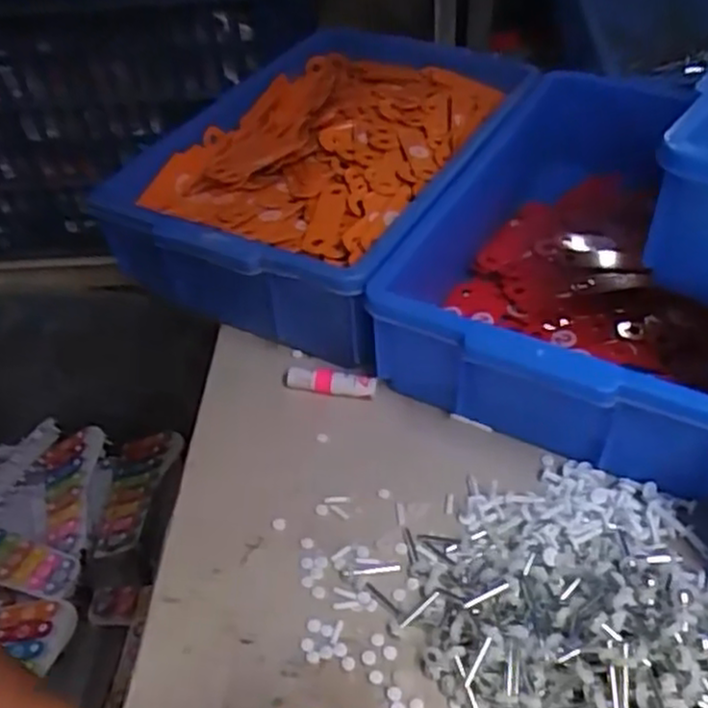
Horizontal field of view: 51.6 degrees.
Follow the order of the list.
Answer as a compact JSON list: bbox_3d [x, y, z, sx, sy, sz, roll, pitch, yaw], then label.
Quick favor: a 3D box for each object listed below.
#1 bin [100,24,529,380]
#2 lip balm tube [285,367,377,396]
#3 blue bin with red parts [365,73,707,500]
[{"bbox_3d":[-0.022,-0.160,0.662,0.255,0.107,0.383,17,49,22],"label":"bin"},{"bbox_3d":[-0.017,0.020,0.537,0.067,0.019,0.015,4,45,10],"label":"lip balm tube"},{"bbox_3d":[0.197,-0.082,0.569,0.237,0.101,0.395,18,49,22],"label":"blue bin with red parts"}]

